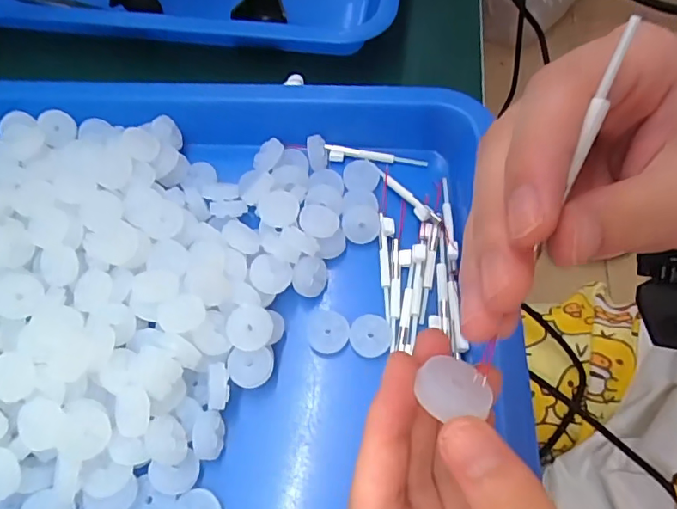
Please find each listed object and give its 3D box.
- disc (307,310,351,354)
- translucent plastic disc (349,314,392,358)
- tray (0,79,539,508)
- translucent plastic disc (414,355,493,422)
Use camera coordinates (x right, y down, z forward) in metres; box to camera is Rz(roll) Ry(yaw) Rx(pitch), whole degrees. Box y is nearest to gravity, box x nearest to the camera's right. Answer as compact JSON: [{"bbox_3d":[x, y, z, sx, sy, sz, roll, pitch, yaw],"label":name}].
[{"bbox_3d":[-0.005,0.038,0.261,0.020,0.004,0.021,-1,61,1],"label":"disc"},{"bbox_3d":[0.016,0.040,0.259,0.020,0.004,0.020,-1,61,1],"label":"translucent plastic disc"},{"bbox_3d":[-0.082,0.020,0.256,0.329,0.036,0.252,2,61,2],"label":"tray"},{"bbox_3d":[0.031,0.036,0.141,0.018,0.005,0.016,4,63,-2],"label":"translucent plastic disc"}]

